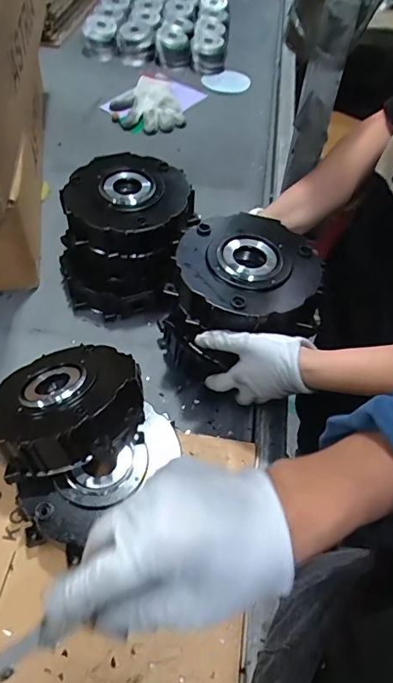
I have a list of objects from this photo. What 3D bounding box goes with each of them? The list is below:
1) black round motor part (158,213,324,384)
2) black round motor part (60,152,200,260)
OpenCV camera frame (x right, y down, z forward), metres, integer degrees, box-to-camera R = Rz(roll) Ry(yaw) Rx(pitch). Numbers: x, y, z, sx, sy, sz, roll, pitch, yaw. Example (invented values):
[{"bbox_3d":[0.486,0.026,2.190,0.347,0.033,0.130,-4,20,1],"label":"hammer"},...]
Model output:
[{"bbox_3d":[0.051,-0.039,0.609,0.177,0.165,0.176,1,53,-2],"label":"black round motor part"},{"bbox_3d":[-0.092,-0.192,0.658,0.174,0.058,0.170,1,53,-2],"label":"black round motor part"}]

